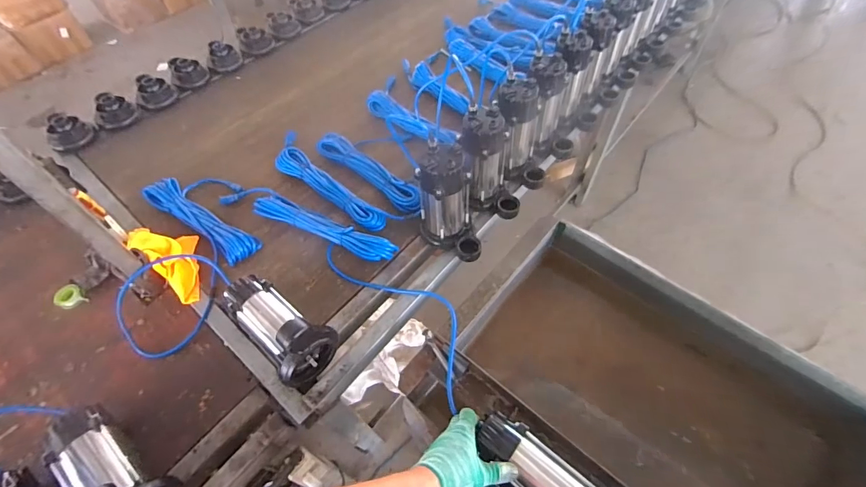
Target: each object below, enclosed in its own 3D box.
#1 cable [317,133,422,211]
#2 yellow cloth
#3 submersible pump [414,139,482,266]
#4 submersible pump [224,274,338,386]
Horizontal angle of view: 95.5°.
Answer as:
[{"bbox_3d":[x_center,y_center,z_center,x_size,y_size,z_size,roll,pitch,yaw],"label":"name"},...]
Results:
[{"bbox_3d":[-0.173,-0.183,1.032,0.366,0.055,0.075,35,65,23],"label":"cable"},{"bbox_3d":[-0.593,0.016,0.891,0.254,0.072,0.112,34,64,22],"label":"yellow cloth"},{"bbox_3d":[0.035,-0.070,0.827,0.113,0.232,0.150,-15,57,-7],"label":"submersible pump"},{"bbox_3d":[-0.306,0.151,0.740,0.222,0.160,0.108,28,62,20],"label":"submersible pump"}]

